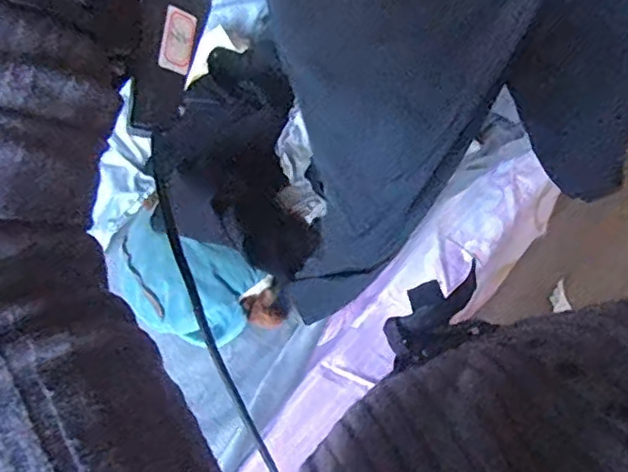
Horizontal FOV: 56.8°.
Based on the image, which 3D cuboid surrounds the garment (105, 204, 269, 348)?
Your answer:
[{"bbox_3d":[-0.245,0.058,1.004,0.318,0.076,0.180,29,65,19],"label":"garment"}]

